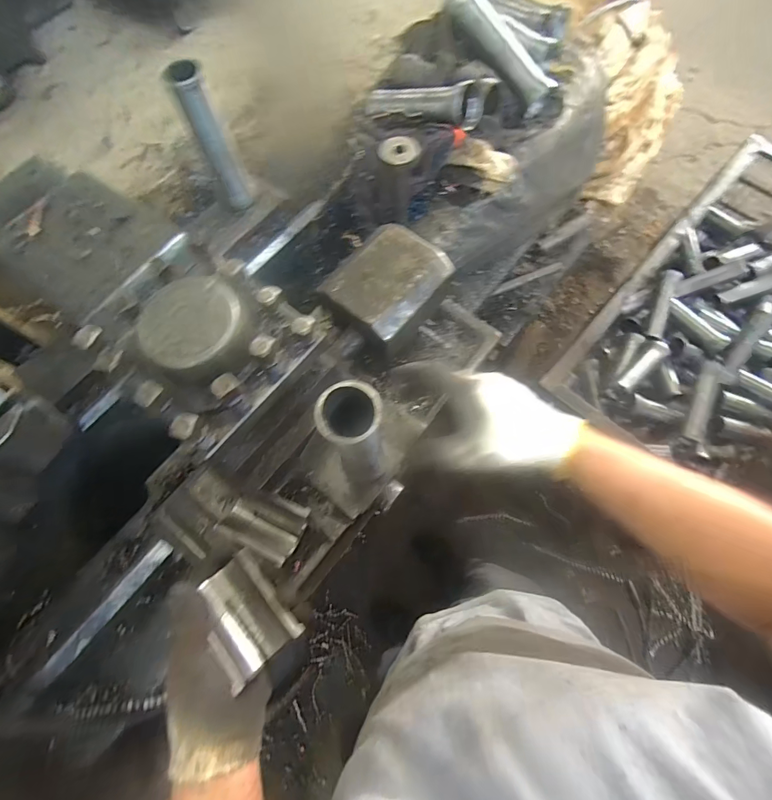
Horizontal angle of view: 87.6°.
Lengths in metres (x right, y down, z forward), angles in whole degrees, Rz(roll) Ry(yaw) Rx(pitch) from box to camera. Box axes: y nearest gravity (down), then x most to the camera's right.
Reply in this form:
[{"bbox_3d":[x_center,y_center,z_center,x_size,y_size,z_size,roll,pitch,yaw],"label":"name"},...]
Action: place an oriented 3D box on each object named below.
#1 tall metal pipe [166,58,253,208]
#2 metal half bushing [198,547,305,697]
[{"bbox_3d":[-0.241,-0.363,0.569,0.037,0.203,0.038,-12,71,-3],"label":"tall metal pipe"},{"bbox_3d":[-0.120,0.182,0.349,0.051,0.038,0.086,-38,74,-12],"label":"metal half bushing"}]

